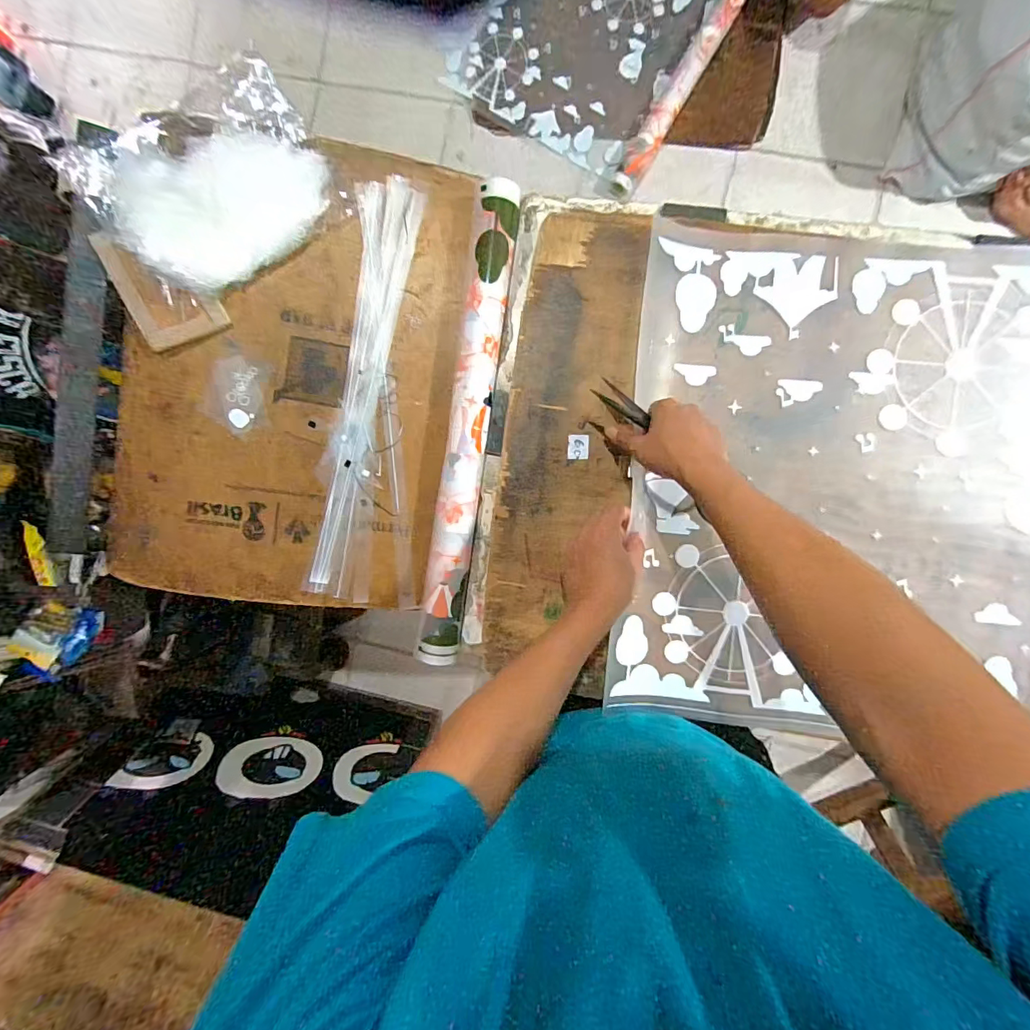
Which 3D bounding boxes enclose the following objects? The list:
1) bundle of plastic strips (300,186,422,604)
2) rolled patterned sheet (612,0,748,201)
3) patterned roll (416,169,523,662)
[{"bbox_3d":[-0.185,-0.150,0.595,0.120,0.021,0.524,6,95,4],"label":"bundle of plastic strips"},{"bbox_3d":[0.447,-1.158,1.228,0.085,0.054,0.574,32,96,2],"label":"rolled patterned sheet"},{"bbox_3d":[-0.058,-0.104,0.584,0.052,0.039,0.595,9,95,4],"label":"patterned roll"}]

